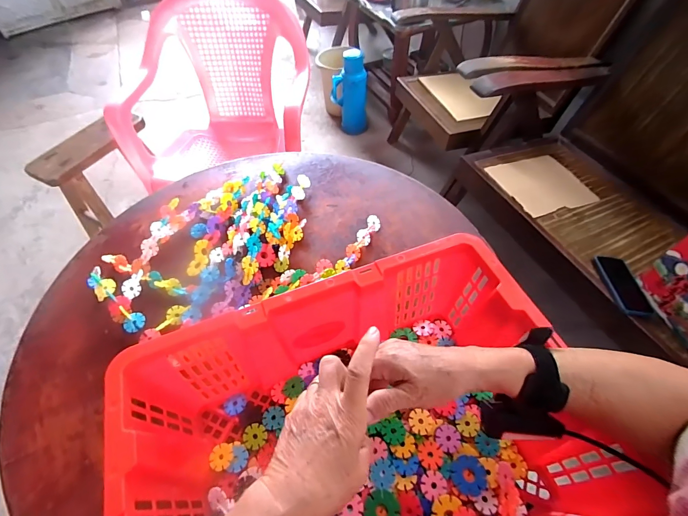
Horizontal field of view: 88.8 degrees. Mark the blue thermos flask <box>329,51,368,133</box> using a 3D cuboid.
[{"bbox_3d":[0.029,-0.762,1.646,0.167,0.356,0.135,1,54,2],"label":"blue thermos flask"}]

